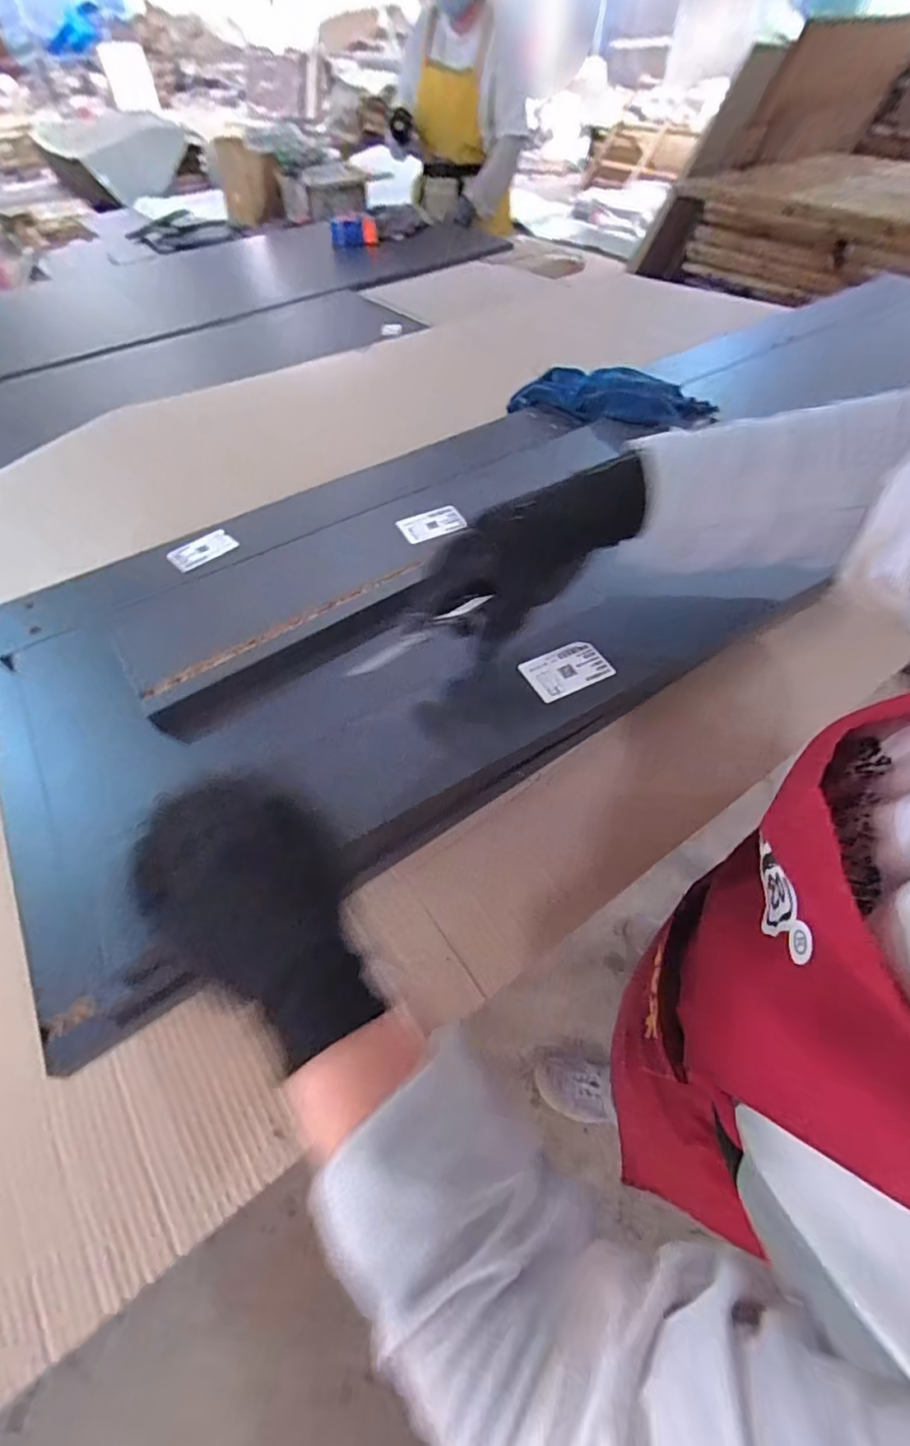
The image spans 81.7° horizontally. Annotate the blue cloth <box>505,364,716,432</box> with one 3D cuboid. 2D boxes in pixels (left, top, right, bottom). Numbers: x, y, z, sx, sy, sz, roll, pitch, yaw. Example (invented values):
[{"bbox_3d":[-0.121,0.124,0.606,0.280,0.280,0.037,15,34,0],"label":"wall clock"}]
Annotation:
[{"bbox_3d":[0.160,-0.390,0.638,0.231,0.064,0.075,22,57,16],"label":"blue cloth"}]

